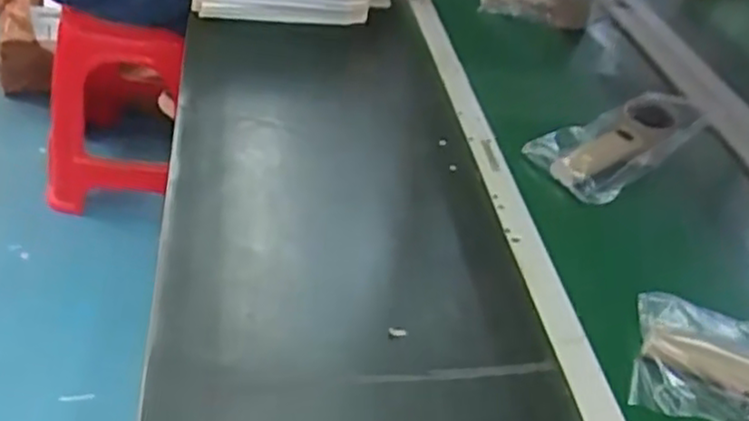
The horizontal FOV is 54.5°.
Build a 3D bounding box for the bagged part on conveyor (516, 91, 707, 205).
[{"bbox_3d":[0.262,-0.081,0.777,0.189,0.047,0.101,-25,48,-33],"label":"bagged part on conveyor"}]

